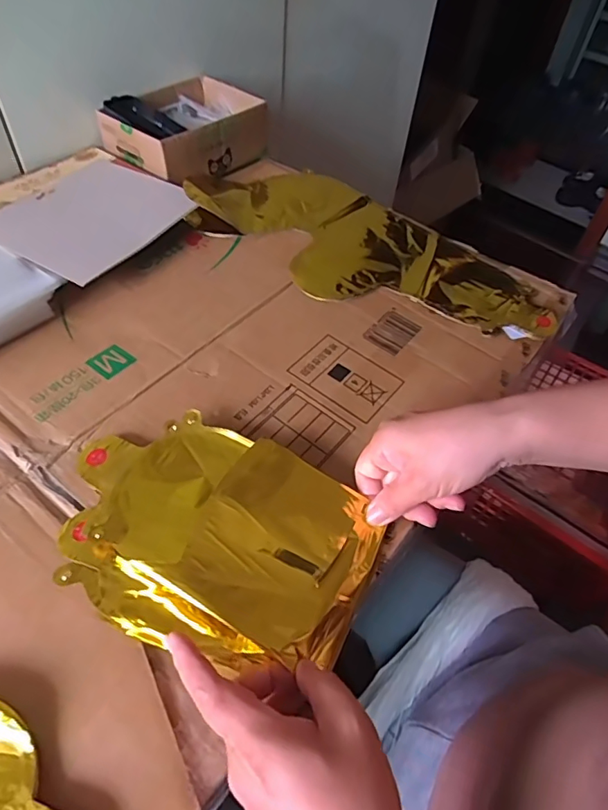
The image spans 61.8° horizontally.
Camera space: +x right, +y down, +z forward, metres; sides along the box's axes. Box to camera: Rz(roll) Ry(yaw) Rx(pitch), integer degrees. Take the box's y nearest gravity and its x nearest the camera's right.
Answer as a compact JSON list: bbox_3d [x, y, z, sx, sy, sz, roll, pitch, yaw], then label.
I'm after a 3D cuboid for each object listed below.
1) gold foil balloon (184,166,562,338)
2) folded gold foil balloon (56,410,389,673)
[{"bbox_3d":[0.067,-0.186,0.587,0.436,0.024,0.209,31,52,17],"label":"gold foil balloon"},{"bbox_3d":[-0.063,0.089,0.358,0.217,0.038,0.148,22,52,13],"label":"folded gold foil balloon"}]

